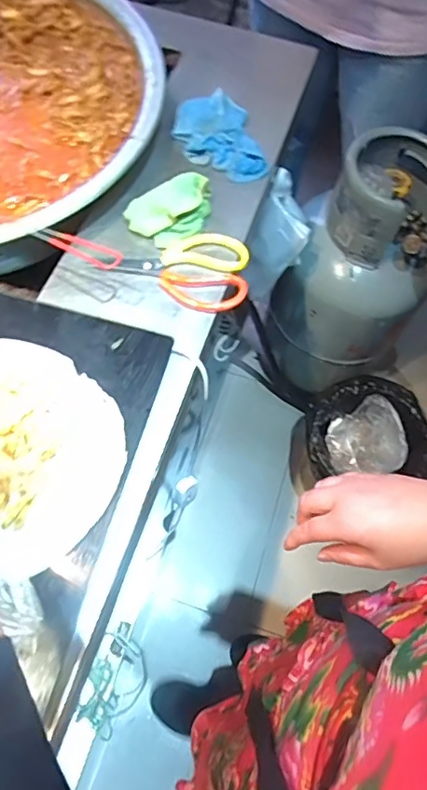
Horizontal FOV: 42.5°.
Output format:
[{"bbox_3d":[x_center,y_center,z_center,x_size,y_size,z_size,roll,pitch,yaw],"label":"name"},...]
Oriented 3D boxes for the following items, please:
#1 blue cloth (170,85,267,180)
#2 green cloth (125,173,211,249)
[{"bbox_3d":[0.007,-0.348,0.745,0.104,0.027,0.137,-13,68,-8],"label":"blue cloth"},{"bbox_3d":[-0.051,-0.230,0.681,0.110,0.039,0.076,-18,69,-10],"label":"green cloth"}]

